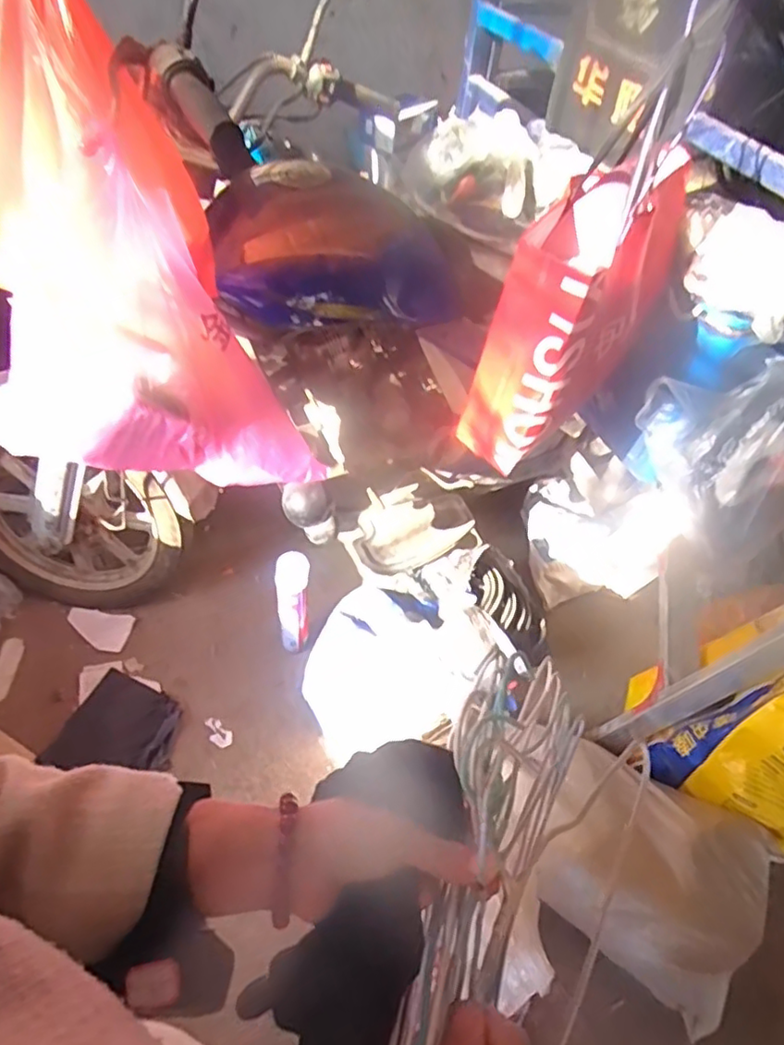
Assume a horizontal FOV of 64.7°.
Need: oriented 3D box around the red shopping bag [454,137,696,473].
[{"bbox_3d":[0.283,-0.322,0.924,0.146,0.331,0.427,29,53,17],"label":"red shopping bag"}]

